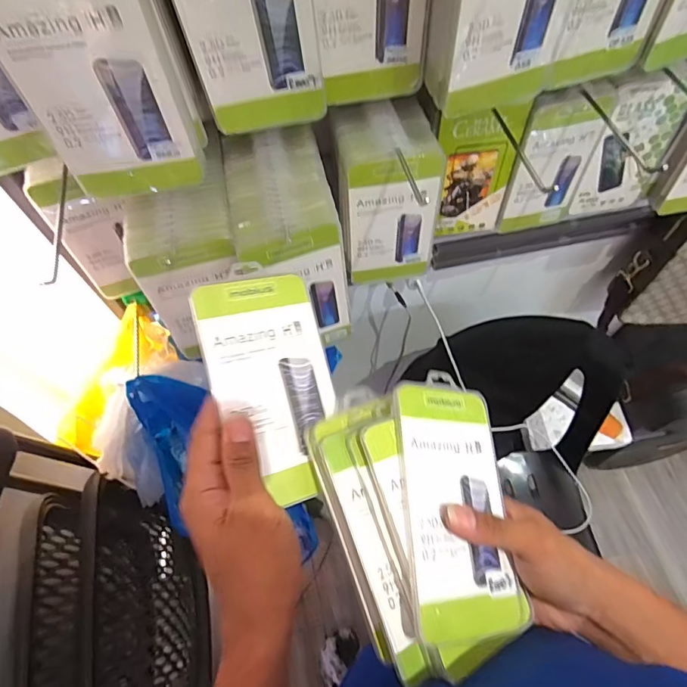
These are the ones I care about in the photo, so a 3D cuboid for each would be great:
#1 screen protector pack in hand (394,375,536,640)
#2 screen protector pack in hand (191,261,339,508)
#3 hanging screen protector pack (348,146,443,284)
[{"bbox_3d":[0.080,0.107,0.334,0.089,0.004,0.173,7,66,-30],"label":"screen protector pack in hand"},{"bbox_3d":[-0.050,0.028,0.346,0.087,0.009,0.169,-13,85,-28],"label":"screen protector pack in hand"},{"bbox_3d":[0.051,-0.120,0.486,0.088,0.166,0.012,-9,62,-3],"label":"hanging screen protector pack"}]

